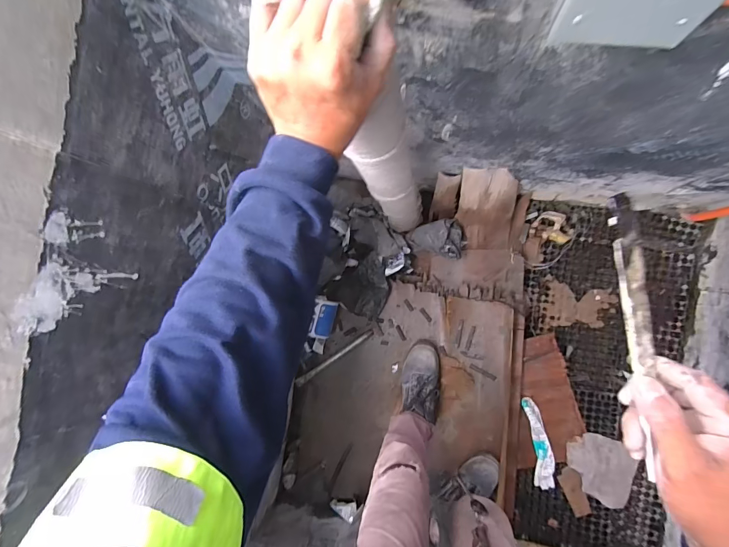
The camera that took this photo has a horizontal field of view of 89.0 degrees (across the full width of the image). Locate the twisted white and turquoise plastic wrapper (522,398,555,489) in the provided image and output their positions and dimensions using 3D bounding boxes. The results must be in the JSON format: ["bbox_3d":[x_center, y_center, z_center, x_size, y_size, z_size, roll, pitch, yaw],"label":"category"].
[{"bbox_3d":[0.544,0.528,1.148,0.067,0.043,0.299,-10,88,9],"label":"twisted white and turquoise plastic wrapper"}]

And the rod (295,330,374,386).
[{"bbox_3d":[-0.100,0.285,1.257,0.314,0.016,0.021,-37,84,7],"label":"rod"}]

